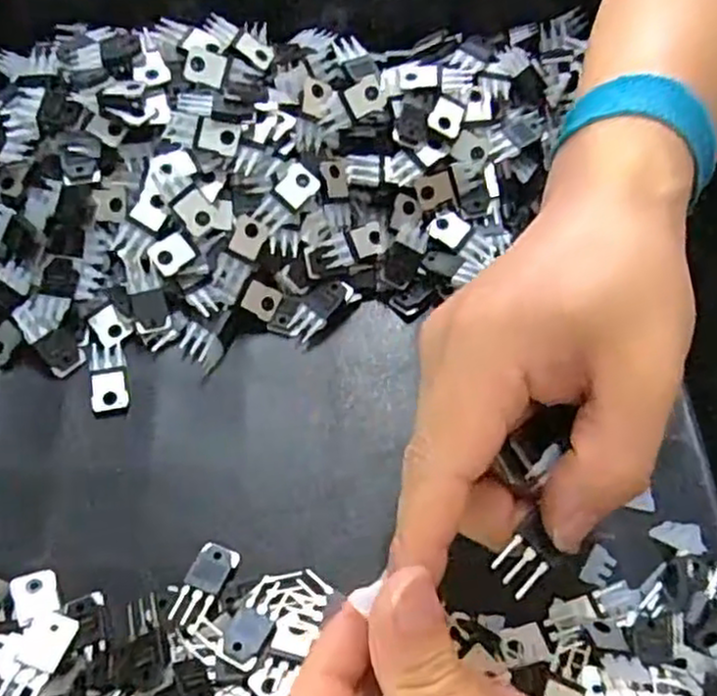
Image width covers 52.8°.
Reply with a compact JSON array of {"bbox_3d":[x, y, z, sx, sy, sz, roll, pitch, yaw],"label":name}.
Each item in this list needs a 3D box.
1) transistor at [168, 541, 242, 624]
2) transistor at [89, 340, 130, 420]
[{"bbox_3d":[-0.062,0.094,0.289,0.018,0.010,0.032,21,65,9],"label":"transistor"},{"bbox_3d":[-0.114,0.014,0.330,0.016,0.004,0.036,-11,64,-6],"label":"transistor"}]

